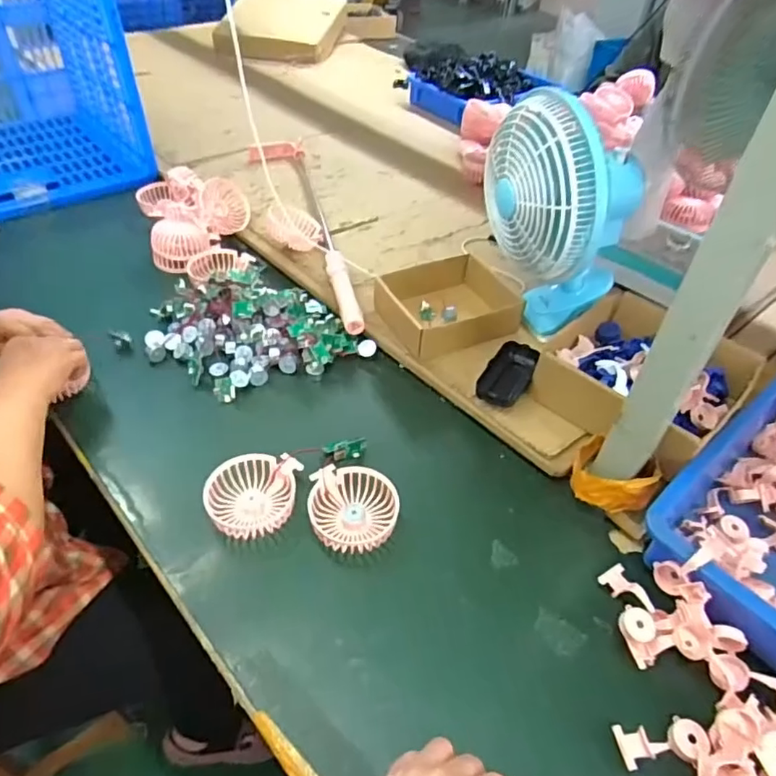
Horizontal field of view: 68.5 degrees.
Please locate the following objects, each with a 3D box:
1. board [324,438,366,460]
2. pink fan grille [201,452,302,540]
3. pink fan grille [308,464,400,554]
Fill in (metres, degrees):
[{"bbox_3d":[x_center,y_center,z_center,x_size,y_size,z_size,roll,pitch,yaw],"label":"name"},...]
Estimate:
[{"bbox_3d":[-0.048,0.069,0.644,0.046,0.014,0.018,-3,44,-9],"label":"board"},{"bbox_3d":[-0.140,0.111,0.589,0.089,0.026,0.084,-1,43,-7],"label":"pink fan grille"},{"bbox_3d":[-0.035,0.124,0.582,0.087,0.029,0.087,3,43,-3],"label":"pink fan grille"}]

